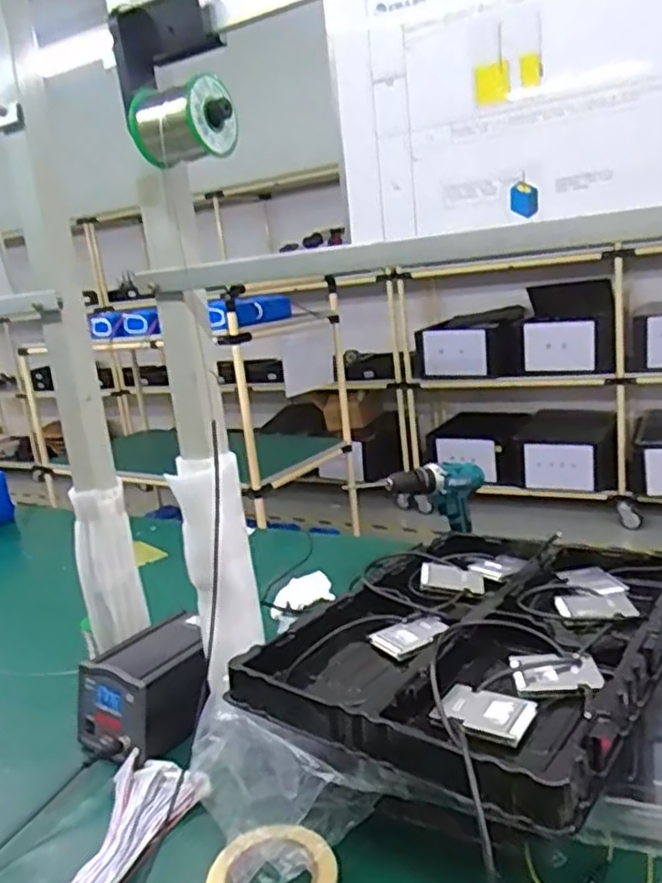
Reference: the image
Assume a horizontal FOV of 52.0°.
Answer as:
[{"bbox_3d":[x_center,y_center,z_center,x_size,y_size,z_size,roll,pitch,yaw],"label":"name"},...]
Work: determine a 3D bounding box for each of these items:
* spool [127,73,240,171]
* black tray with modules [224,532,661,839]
[{"bbox_3d":[-0.140,-0.303,0.648,0.096,0.067,0.059,3,18,35],"label":"spool"},{"bbox_3d":[0.177,0.204,0.760,0.349,0.056,0.476,5,19,39],"label":"black tray with modules"}]

